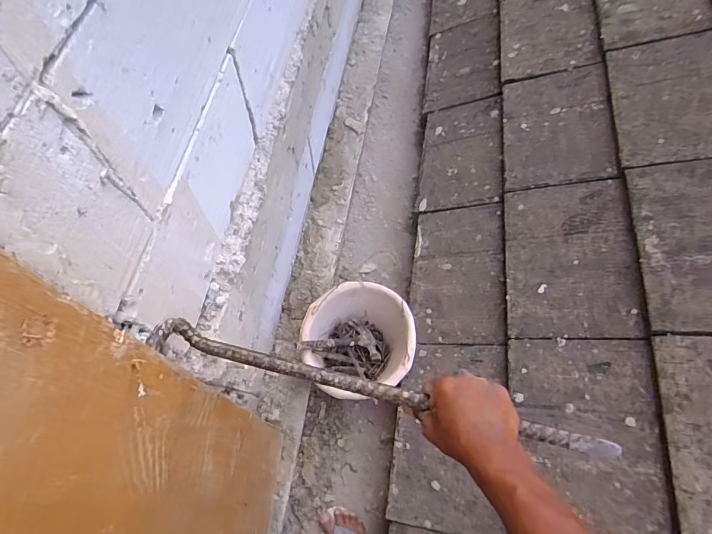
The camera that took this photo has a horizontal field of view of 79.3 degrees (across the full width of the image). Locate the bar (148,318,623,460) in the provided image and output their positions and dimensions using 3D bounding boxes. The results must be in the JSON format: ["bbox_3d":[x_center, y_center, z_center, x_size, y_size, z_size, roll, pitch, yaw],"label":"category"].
[{"bbox_3d":[0.011,0.132,0.481,0.526,0.021,0.036,12,65,10],"label":"bar"}]

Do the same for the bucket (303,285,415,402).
[{"bbox_3d":[0.009,0.207,1.138,0.274,0.218,0.264,0,64,0],"label":"bucket"}]

